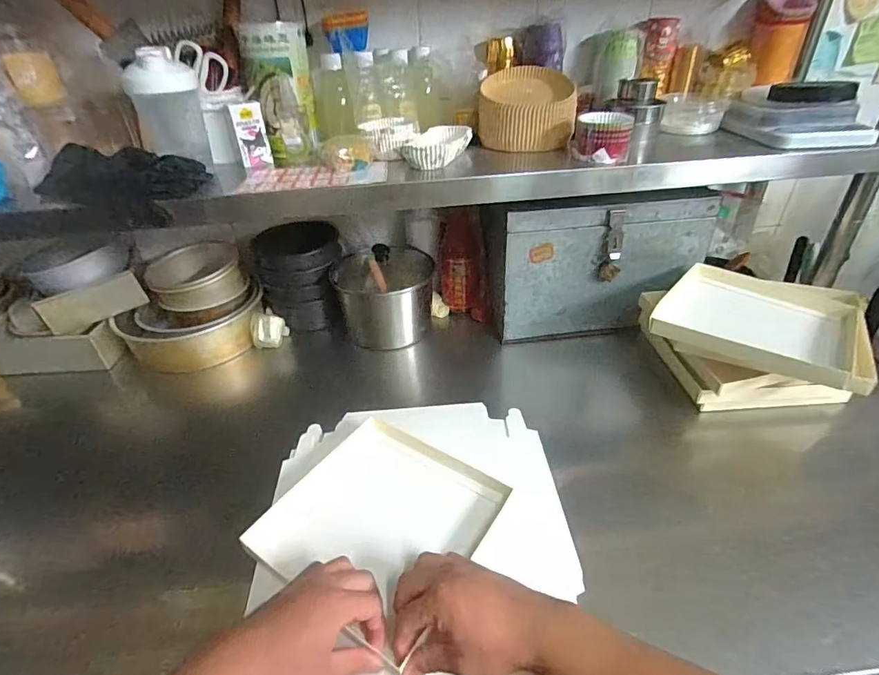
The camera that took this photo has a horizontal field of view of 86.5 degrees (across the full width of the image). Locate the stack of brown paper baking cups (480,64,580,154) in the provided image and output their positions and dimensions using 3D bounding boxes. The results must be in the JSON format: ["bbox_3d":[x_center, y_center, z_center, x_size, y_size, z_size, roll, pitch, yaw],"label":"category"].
[{"bbox_3d":[0.137,-0.359,0.736,0.148,0.092,0.129,4,36,9],"label":"stack of brown paper baking cups"}]

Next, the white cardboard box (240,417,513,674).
[{"bbox_3d":[-0.065,0.199,0.542,0.218,0.041,0.235,21,42,29],"label":"white cardboard box"}]

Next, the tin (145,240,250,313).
[{"bbox_3d":[-0.453,-0.116,0.877,0.158,0.073,0.134,-21,40,-24],"label":"tin"}]

